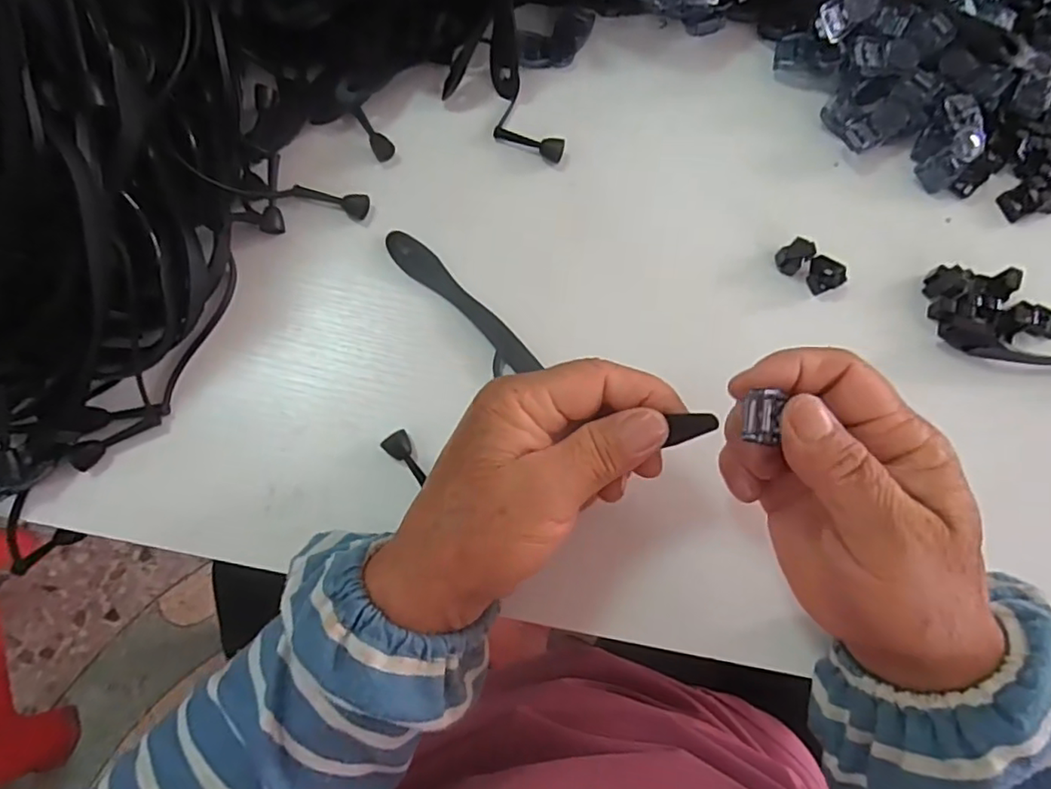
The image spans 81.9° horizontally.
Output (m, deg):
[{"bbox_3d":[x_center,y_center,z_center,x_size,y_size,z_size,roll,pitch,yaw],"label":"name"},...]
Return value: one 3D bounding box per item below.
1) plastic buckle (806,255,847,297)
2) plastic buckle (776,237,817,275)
[{"bbox_3d":[0.146,-0.058,0.297,0.015,0.012,0.018,-40,80,-17],"label":"plastic buckle"},{"bbox_3d":[0.133,-0.068,0.300,0.019,0.009,0.013,-37,79,-16],"label":"plastic buckle"}]

